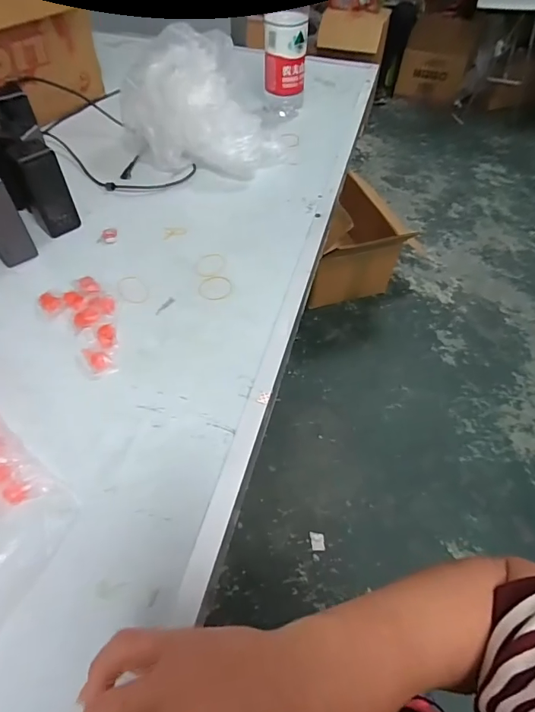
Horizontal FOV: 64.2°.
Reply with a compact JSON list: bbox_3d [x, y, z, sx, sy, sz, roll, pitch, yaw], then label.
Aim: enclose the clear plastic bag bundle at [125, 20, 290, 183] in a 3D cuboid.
[{"bbox_3d":[-0.105,-0.446,0.761,0.307,0.182,0.183,-4,53,-5],"label":"clear plastic bag bundle"}]

